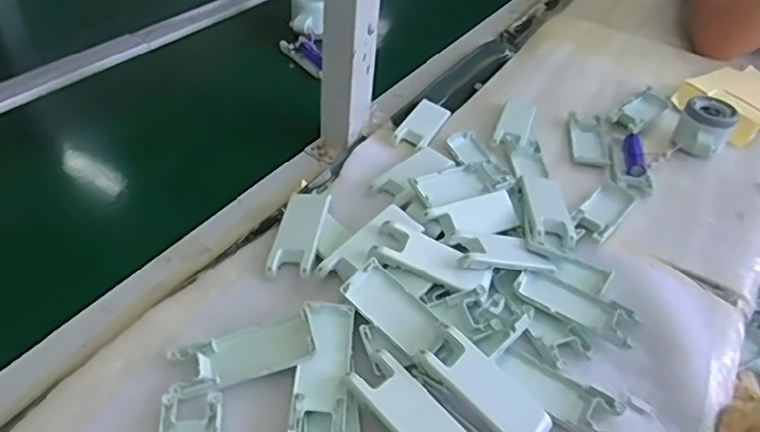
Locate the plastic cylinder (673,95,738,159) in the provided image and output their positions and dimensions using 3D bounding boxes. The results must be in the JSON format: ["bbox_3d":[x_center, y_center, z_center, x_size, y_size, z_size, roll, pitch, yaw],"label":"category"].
[{"bbox_3d":[0.385,-0.106,0.699,0.058,0.046,0.065,28,46,20],"label":"plastic cylinder"}]

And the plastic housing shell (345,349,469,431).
[{"bbox_3d":[0.024,0.138,0.406,0.099,0.009,0.040,41,51,19],"label":"plastic housing shell"}]

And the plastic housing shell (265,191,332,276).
[{"bbox_3d":[-0.072,0.016,0.529,0.039,0.016,0.098,9,42,1],"label":"plastic housing shell"}]

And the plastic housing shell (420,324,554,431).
[{"bbox_3d":[0.076,0.124,0.418,0.098,0.010,0.038,42,51,14],"label":"plastic housing shell"}]

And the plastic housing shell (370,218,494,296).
[{"bbox_3d":[0.045,0.036,0.501,0.100,0.014,0.042,24,43,6],"label":"plastic housing shell"}]

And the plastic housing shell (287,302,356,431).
[{"bbox_3d":[-0.038,0.110,0.423,0.043,0.017,0.106,8,48,-4],"label":"plastic housing shell"}]

